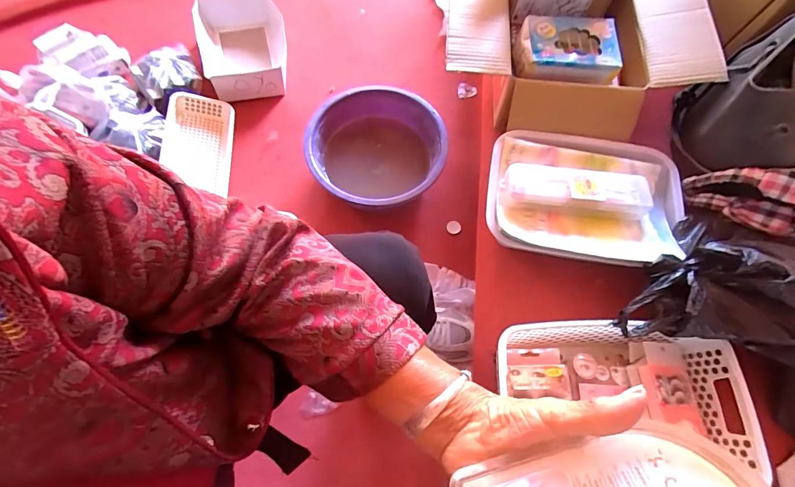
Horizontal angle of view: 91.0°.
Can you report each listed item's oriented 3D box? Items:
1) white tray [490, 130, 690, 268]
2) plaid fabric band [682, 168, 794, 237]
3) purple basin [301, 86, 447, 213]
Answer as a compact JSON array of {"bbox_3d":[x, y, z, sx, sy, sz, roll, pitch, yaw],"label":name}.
[{"bbox_3d":[0.292,-0.076,0.606,0.294,0.047,0.223,9,68,2],"label":"white tray"},{"bbox_3d":[0.537,-0.051,0.556,0.195,0.101,0.066,24,69,7],"label":"plaid fabric band"},{"bbox_3d":[-0.043,-0.198,0.844,0.274,0.097,0.282,1,68,-2],"label":"purple basin"}]

